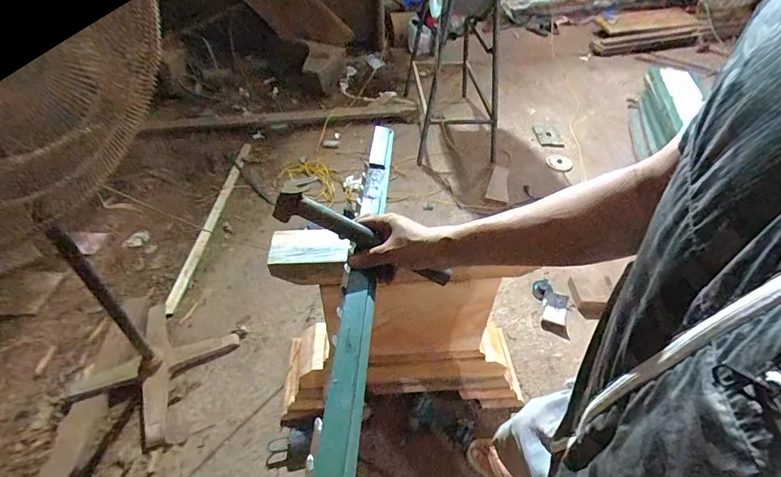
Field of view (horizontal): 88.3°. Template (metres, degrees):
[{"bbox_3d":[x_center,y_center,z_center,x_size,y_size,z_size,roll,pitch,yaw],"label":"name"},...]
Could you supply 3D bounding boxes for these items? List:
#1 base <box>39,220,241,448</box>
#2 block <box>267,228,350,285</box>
[{"bbox_3d":[-0.780,0.244,1.166,0.391,0.574,0.398,18,47,14],"label":"base"},{"bbox_3d":[-0.191,0.045,0.975,0.179,0.091,0.124,-1,43,-2],"label":"block"}]

